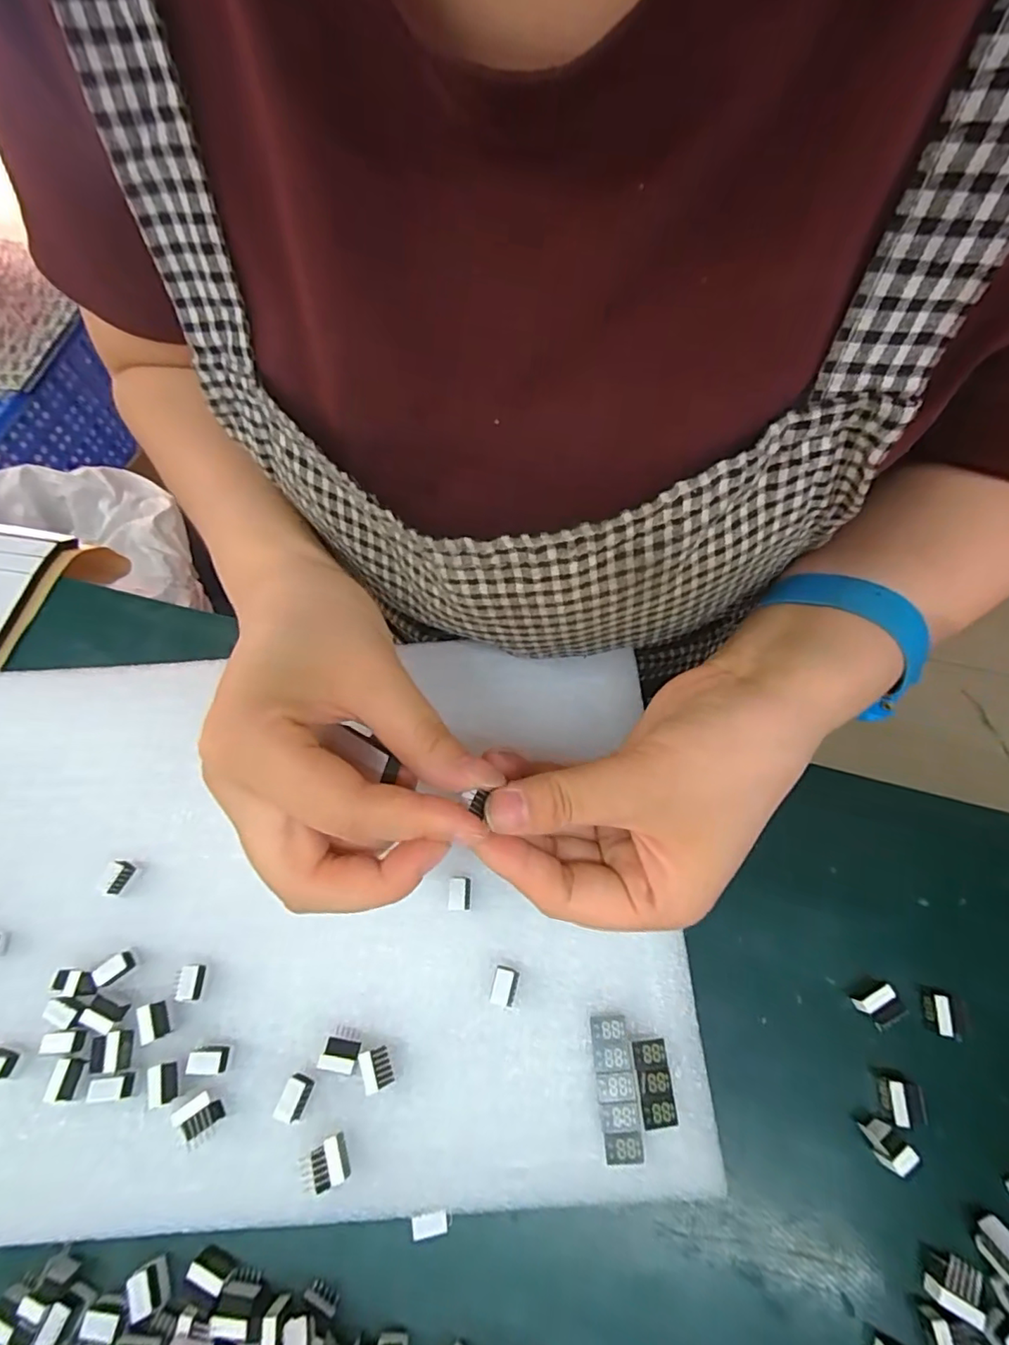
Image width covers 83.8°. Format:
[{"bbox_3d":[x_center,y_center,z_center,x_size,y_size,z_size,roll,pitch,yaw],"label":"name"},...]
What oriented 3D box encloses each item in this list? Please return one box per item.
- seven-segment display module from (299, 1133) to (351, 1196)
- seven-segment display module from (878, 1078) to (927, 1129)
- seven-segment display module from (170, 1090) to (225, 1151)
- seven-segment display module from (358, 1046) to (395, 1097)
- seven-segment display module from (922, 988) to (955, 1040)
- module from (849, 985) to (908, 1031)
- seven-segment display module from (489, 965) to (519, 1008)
[{"bbox_3d":[-0.058,0.160,0.184,0.016,0.009,0.012,-22,65,-7],"label":"seven-segment display module"},{"bbox_3d":[0.137,0.148,0.194,0.010,0.010,0.013,12,66,9],"label":"seven-segment display module"},{"bbox_3d":[-0.102,0.151,0.191,0.013,0.010,0.013,-34,67,-12],"label":"seven-segment display module"},{"bbox_3d":[-0.044,0.138,0.197,0.010,0.008,0.012,-20,64,-9],"label":"seven-segment display module"},{"bbox_3d":[0.157,0.123,0.203,0.006,0.010,0.015,8,65,8],"label":"seven-segment display module"},{"bbox_3d":[0.137,0.122,0.206,0.013,0.011,0.012,-32,66,-11],"label":"module"},{"bbox_3d":[0.000,0.114,0.205,0.009,0.011,0.012,12,66,9],"label":"seven-segment display module"}]

